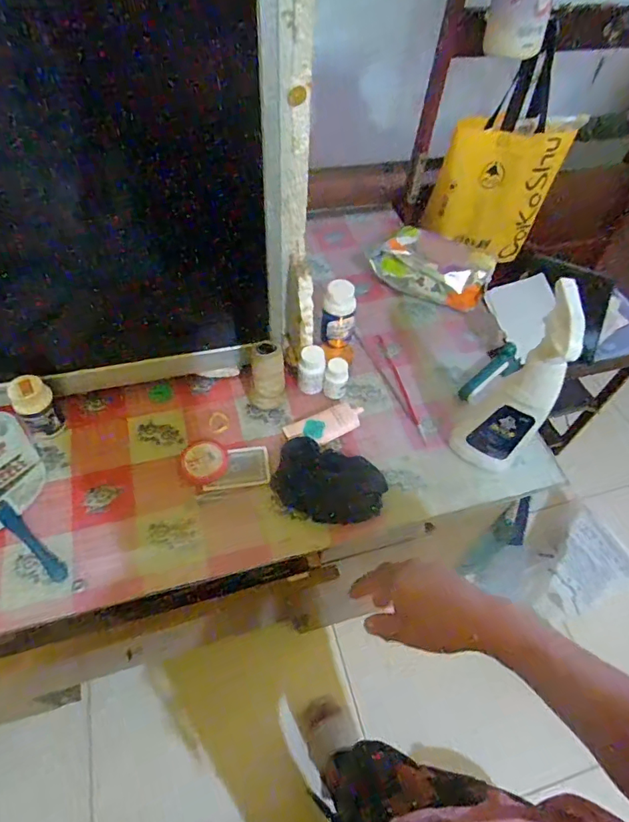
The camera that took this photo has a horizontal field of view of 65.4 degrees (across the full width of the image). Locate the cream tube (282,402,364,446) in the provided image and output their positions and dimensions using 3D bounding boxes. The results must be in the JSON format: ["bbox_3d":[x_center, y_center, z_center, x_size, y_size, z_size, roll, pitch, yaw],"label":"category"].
[{"bbox_3d":[0.017,0.022,0.674,0.111,0.025,0.050,-17,59,-16],"label":"cream tube"}]

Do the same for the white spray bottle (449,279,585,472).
[{"bbox_3d":[0.239,-0.018,0.573,0.063,0.267,0.081,-34,65,-24],"label":"white spray bottle"}]

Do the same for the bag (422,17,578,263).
[{"bbox_3d":[0.371,-0.484,0.957,0.258,0.393,0.063,-3,42,-18],"label":"bag"}]

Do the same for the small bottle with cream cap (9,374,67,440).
[{"bbox_3d":[-0.351,-0.003,0.625,0.045,0.087,0.041,2,56,-4],"label":"small bottle with cream cap"}]

